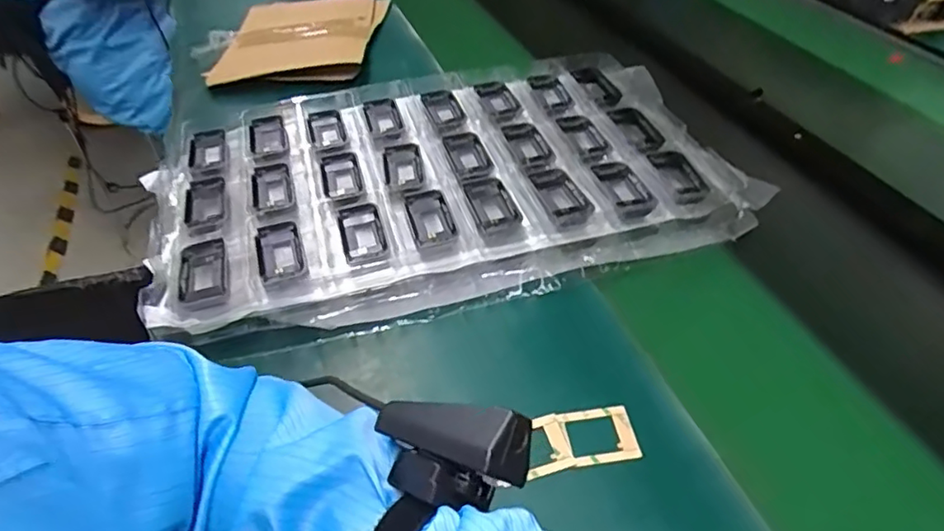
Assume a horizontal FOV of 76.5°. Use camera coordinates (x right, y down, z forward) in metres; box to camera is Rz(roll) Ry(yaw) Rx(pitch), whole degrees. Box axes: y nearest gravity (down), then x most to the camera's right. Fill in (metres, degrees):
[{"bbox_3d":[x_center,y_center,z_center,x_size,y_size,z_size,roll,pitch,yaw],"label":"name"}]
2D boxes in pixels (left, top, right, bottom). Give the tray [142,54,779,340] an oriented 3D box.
[{"bbox_3d":[-0.028,-0.091,0.598,0.559,0.056,0.306,-12,48,-9],"label":"tray"}]

